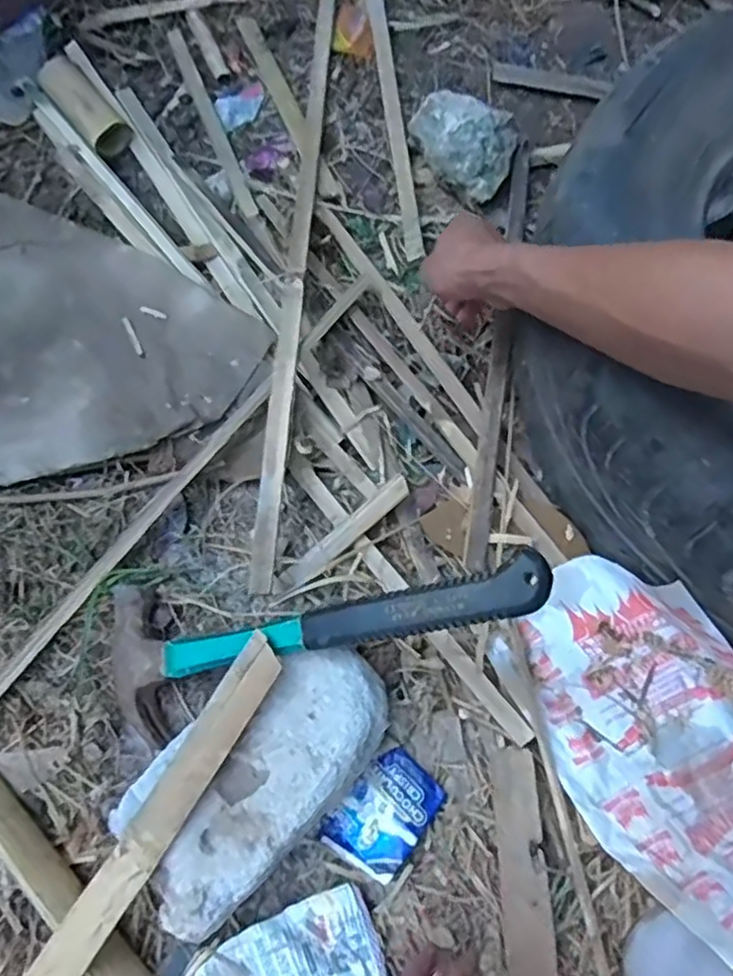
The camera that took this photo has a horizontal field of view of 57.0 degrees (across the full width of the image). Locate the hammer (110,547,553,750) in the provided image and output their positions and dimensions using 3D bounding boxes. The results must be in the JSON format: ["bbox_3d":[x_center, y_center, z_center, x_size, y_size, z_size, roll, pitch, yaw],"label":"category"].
[{"bbox_3d":[-0.044,0.101,0.468,0.337,0.025,0.107,-14,66,20],"label":"hammer"}]

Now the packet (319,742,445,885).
[{"bbox_3d":[0.014,0.242,0.502,0.060,0.013,0.083,40,71,12],"label":"packet"}]

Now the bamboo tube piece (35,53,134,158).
[{"bbox_3d":[-0.298,-0.408,0.712,0.048,0.033,0.116,-40,89,-16],"label":"bamboo tube piece"}]

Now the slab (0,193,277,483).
[{"bbox_3d":[-0.312,-0.140,0.648,0.366,0.030,0.260,31,70,9],"label":"slab"}]

